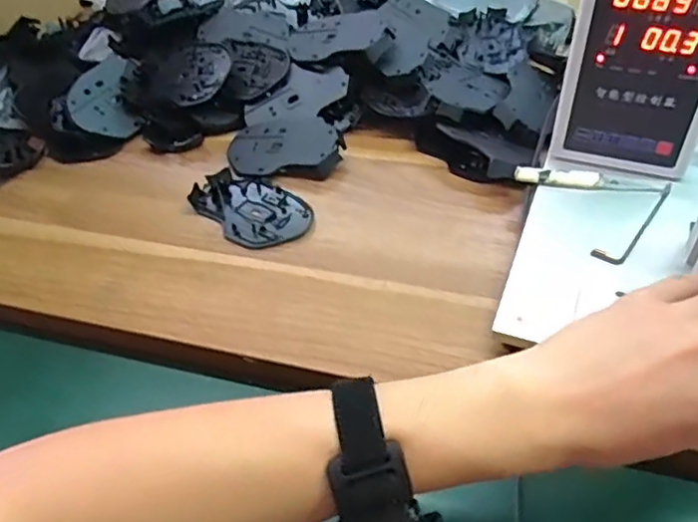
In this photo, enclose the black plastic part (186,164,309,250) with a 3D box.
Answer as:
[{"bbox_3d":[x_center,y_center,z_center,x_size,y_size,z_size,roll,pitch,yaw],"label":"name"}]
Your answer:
[{"bbox_3d":[-0.088,-0.048,0.545,0.115,0.007,0.072,32,57,28],"label":"black plastic part"}]

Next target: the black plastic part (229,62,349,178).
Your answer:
[{"bbox_3d":[-0.060,-0.139,0.609,0.110,0.016,0.130,-6,57,14],"label":"black plastic part"}]

